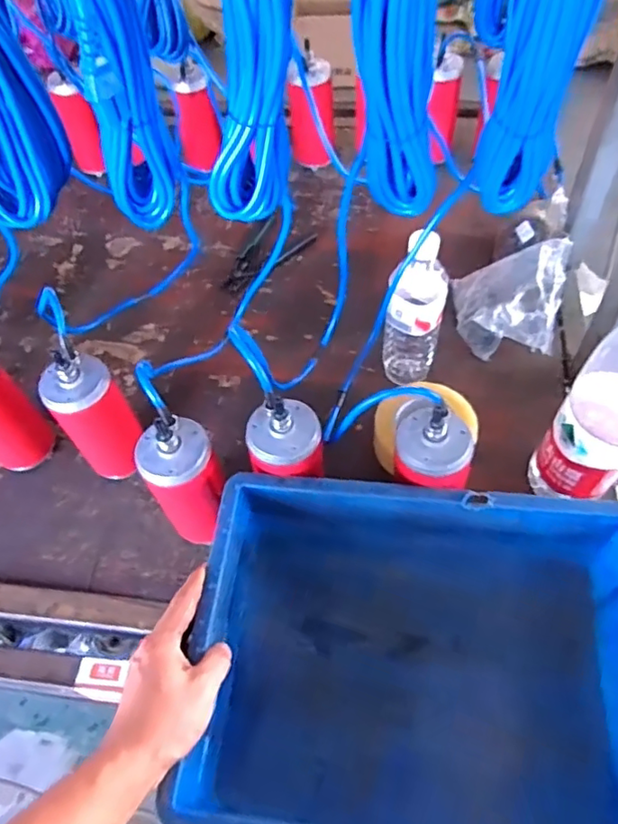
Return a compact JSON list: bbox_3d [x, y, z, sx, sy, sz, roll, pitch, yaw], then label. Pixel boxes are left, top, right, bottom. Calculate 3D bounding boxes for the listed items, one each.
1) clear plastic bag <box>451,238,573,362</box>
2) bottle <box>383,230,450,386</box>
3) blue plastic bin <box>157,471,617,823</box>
[{"bbox_3d":[0.294,-0.171,0.830,0.151,0.098,0.159,6,57,9],"label":"clear plastic bag"},{"bbox_3d":[0.134,-0.124,0.732,0.070,0.226,0.054,7,57,9],"label":"bottle"},{"bbox_3d":[0.102,0.223,0.533,0.386,0.112,0.283,4,57,7],"label":"blue plastic bin"}]

